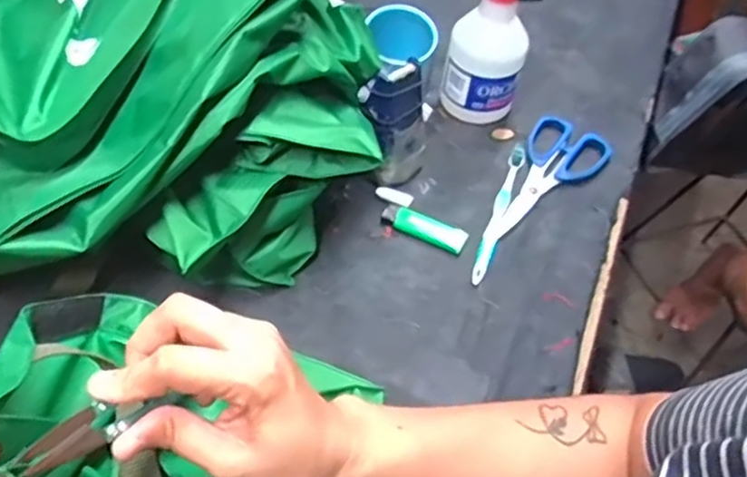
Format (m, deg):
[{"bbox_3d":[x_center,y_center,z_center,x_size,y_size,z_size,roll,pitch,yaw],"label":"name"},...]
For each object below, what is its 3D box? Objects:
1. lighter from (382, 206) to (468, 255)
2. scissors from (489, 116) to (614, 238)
[{"bbox_3d":[0.048,-0.012,0.620,0.081,0.012,0.023,26,55,14],"label":"lighter"},{"bbox_3d":[0.168,-0.058,0.664,0.080,0.012,0.192,31,56,17],"label":"scissors"}]

